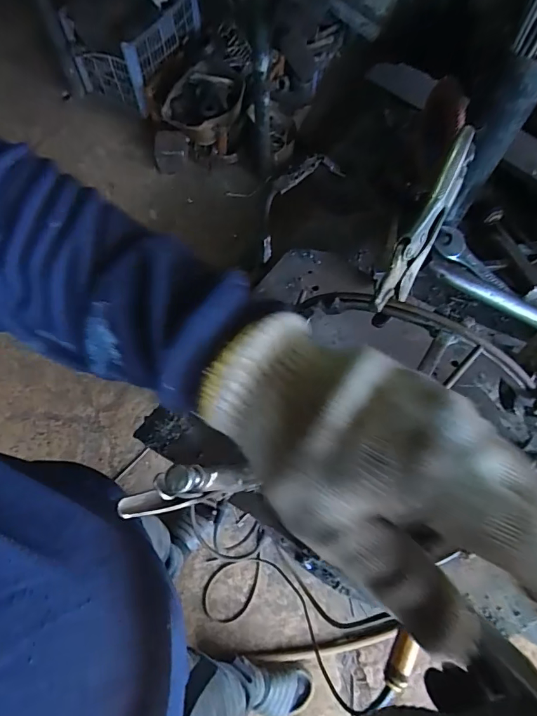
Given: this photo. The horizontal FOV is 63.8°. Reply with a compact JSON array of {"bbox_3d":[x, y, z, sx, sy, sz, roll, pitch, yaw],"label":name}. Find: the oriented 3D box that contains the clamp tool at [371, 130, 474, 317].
[{"bbox_3d":[0.126,-0.105,0.346,0.025,0.047,0.166,27,72,9],"label":"clamp tool"}]

